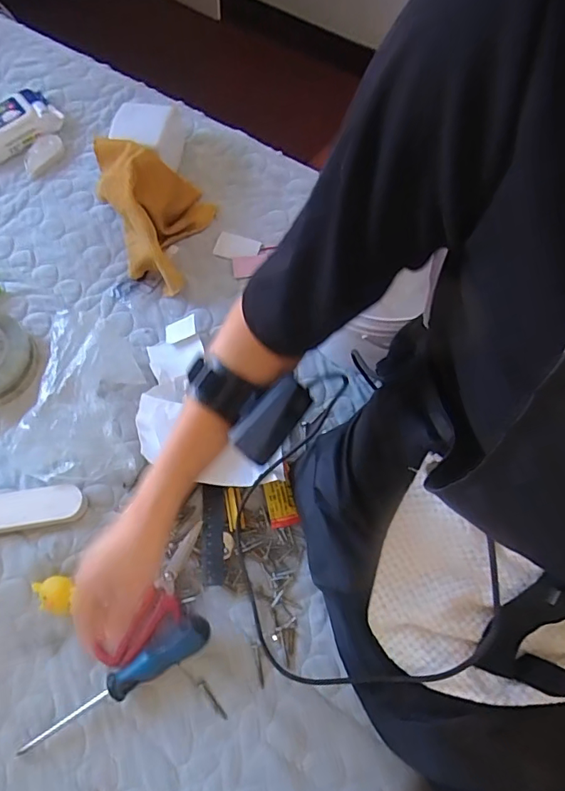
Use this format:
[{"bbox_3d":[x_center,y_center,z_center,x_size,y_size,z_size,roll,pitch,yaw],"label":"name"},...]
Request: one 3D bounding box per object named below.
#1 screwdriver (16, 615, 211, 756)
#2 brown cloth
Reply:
[{"bbox_3d":[-0.164,0.281,0.487,0.199,0.031,0.035,-28,71,-13],"label":"screwdriver"},{"bbox_3d":[-0.167,-0.260,0.677,0.139,0.096,0.218,-19,69,-10],"label":"brown cloth"}]

